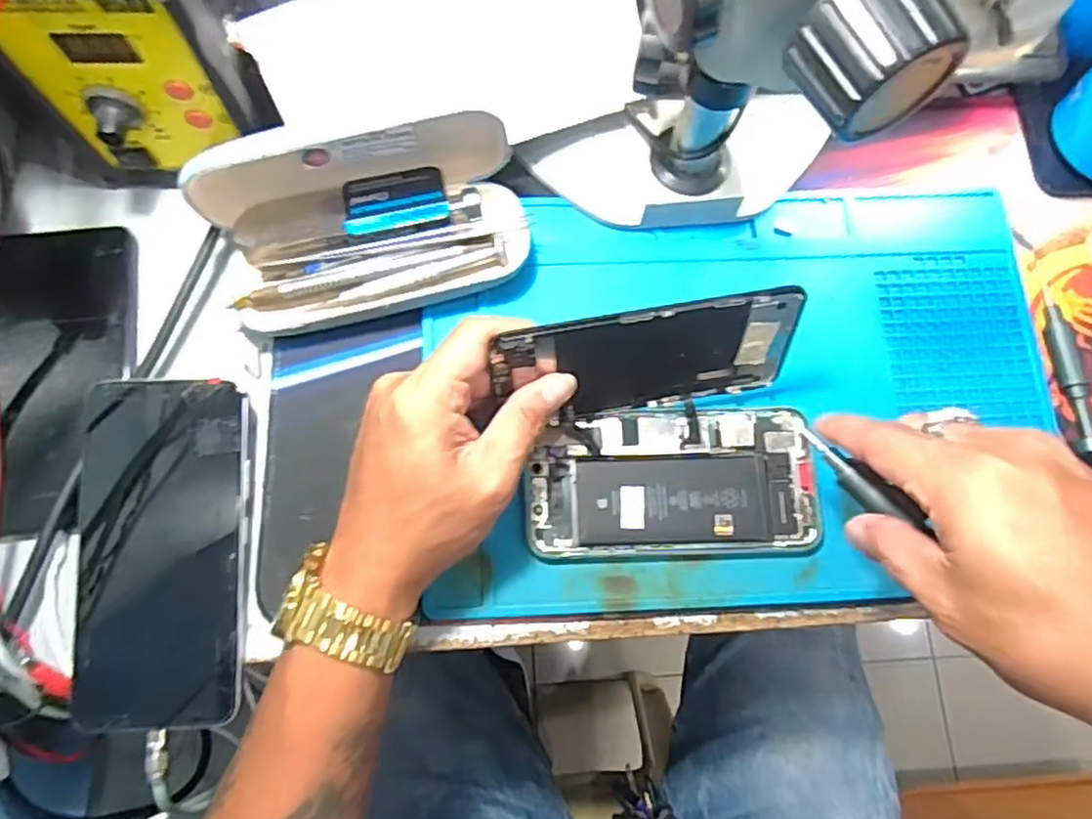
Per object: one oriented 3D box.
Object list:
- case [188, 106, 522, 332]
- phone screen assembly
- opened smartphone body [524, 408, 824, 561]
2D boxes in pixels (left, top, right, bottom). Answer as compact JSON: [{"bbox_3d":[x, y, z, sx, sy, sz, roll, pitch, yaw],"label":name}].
[{"bbox_3d":[-0.093,-0.099,0.355,0.160,0.064,0.087,-14,77,-5],"label":"case"},{"bbox_3d":[0.049,-0.023,0.326,0.142,0.073,0.008,-10,56,-5],"label":"phone screen assembly"},{"bbox_3d":[0.065,0.039,0.351,0.147,0.010,0.073,-2,76,-2],"label":"opened smartphone body"}]

